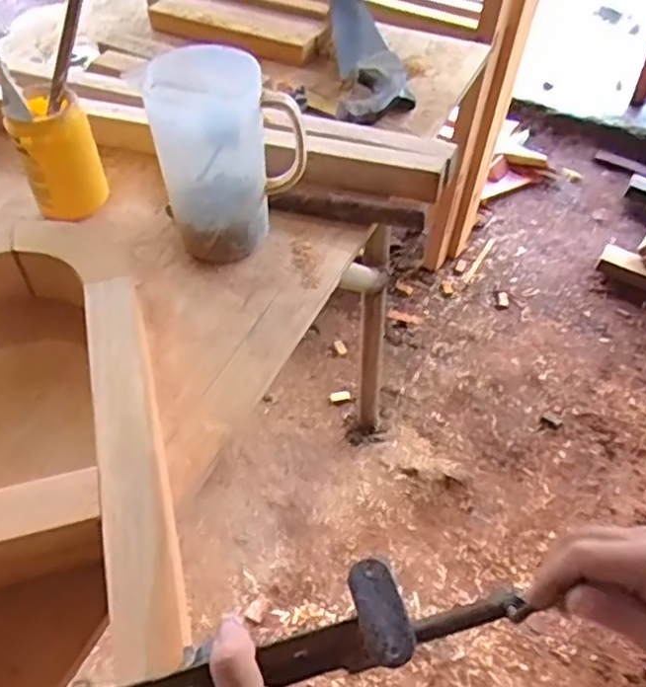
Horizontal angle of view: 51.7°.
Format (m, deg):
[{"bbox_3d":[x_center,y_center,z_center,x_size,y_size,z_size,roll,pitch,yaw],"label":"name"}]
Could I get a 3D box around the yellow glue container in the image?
[{"bbox_3d":[-0.333,-0.237,0.843,0.096,0.128,0.082,-16,53,-15],"label":"yellow glue container"}]

